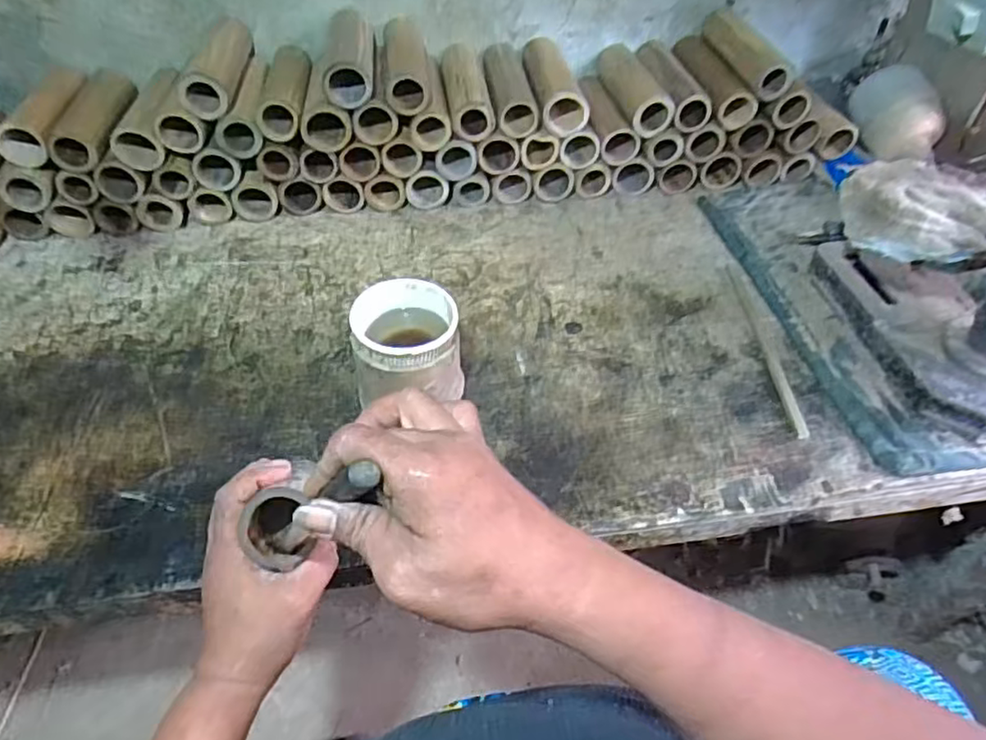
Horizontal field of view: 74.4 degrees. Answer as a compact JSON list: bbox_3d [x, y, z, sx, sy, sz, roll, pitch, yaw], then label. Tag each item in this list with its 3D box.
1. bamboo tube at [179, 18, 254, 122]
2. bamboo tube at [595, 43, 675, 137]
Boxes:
[{"bbox_3d":[-0.339,-0.384,0.800,0.061,0.061,0.184,-5,50,-2],"label":"bamboo tube"},{"bbox_3d":[0.187,-0.388,0.884,0.056,0.048,0.177,-9,50,-6],"label":"bamboo tube"}]

